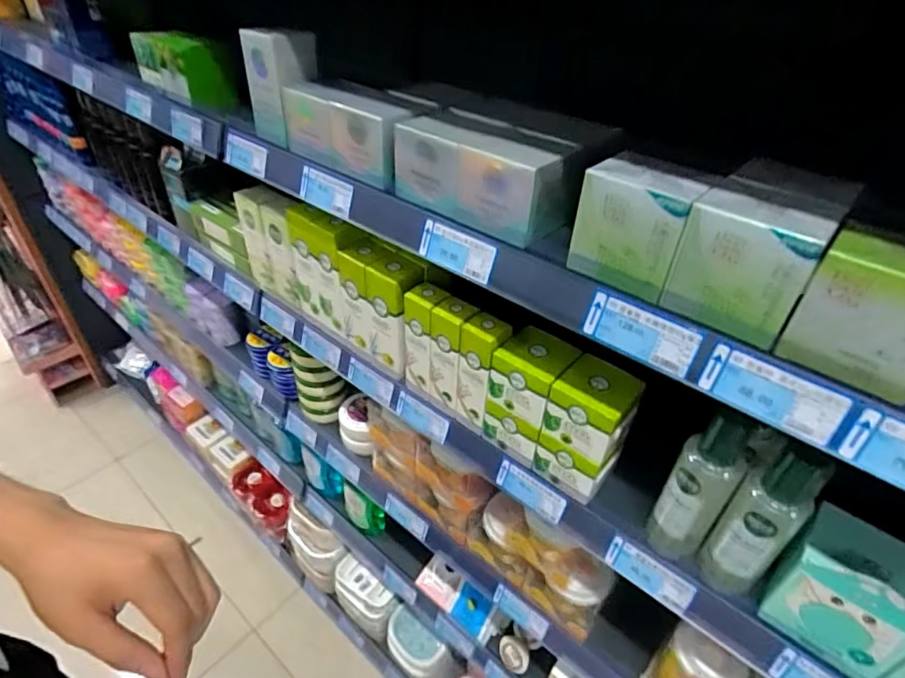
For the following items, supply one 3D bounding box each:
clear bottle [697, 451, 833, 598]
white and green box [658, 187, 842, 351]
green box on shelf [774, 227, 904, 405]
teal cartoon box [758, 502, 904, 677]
[{"bbox_3d":[0.252,0.148,0.430,0.044,0.169,0.053,-25,46,-30],"label":"clear bottle"},{"bbox_3d":[0.192,-0.052,0.349,0.078,0.076,0.055,24,43,25],"label":"white and green box"},{"bbox_3d":[0.251,-0.019,0.310,0.072,0.076,0.055,29,46,29],"label":"green box on shelf"},{"bbox_3d":[0.322,0.198,0.423,0.088,0.104,0.084,30,46,30],"label":"teal cartoon box"}]

